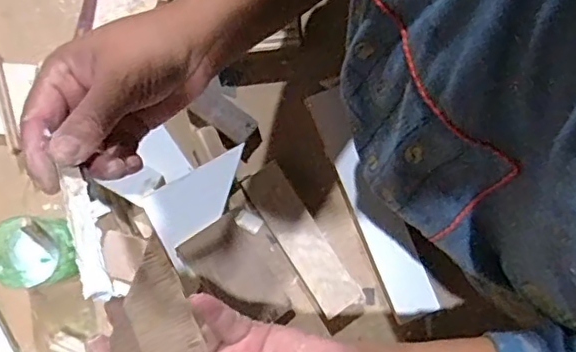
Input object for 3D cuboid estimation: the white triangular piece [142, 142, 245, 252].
[{"bbox_3d":[-0.074,0.018,0.493,0.094,0.004,0.049,-29,94,-10],"label":"white triangular piece"}]

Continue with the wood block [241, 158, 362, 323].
[{"bbox_3d":[0.012,0.055,0.508,0.039,0.018,0.141,-33,85,-5],"label":"wood block"}]

